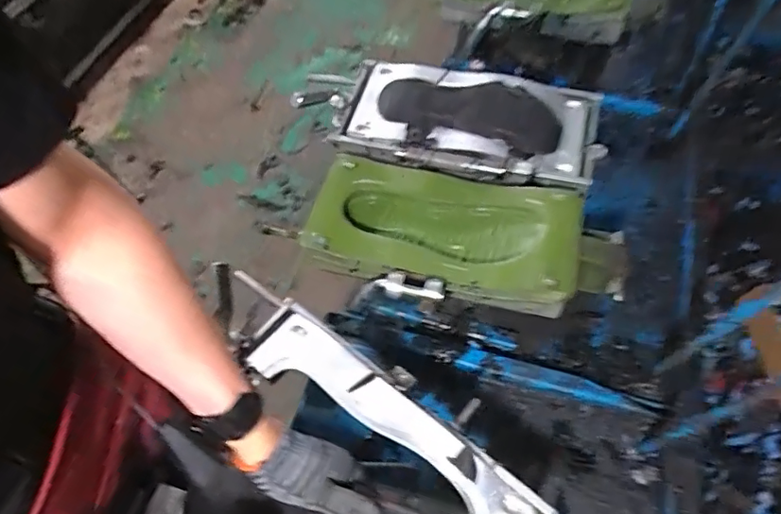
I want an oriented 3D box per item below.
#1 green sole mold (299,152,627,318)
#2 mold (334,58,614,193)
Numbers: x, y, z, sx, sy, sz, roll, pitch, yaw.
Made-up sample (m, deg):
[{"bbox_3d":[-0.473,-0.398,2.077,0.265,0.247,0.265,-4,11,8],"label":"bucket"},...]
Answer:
[{"bbox_3d":[0.098,-0.029,0.743,0.415,0.068,0.180,14,62,10],"label":"green sole mold"},{"bbox_3d":[0.116,-0.210,0.828,0.403,0.039,0.209,13,62,10],"label":"mold"}]

